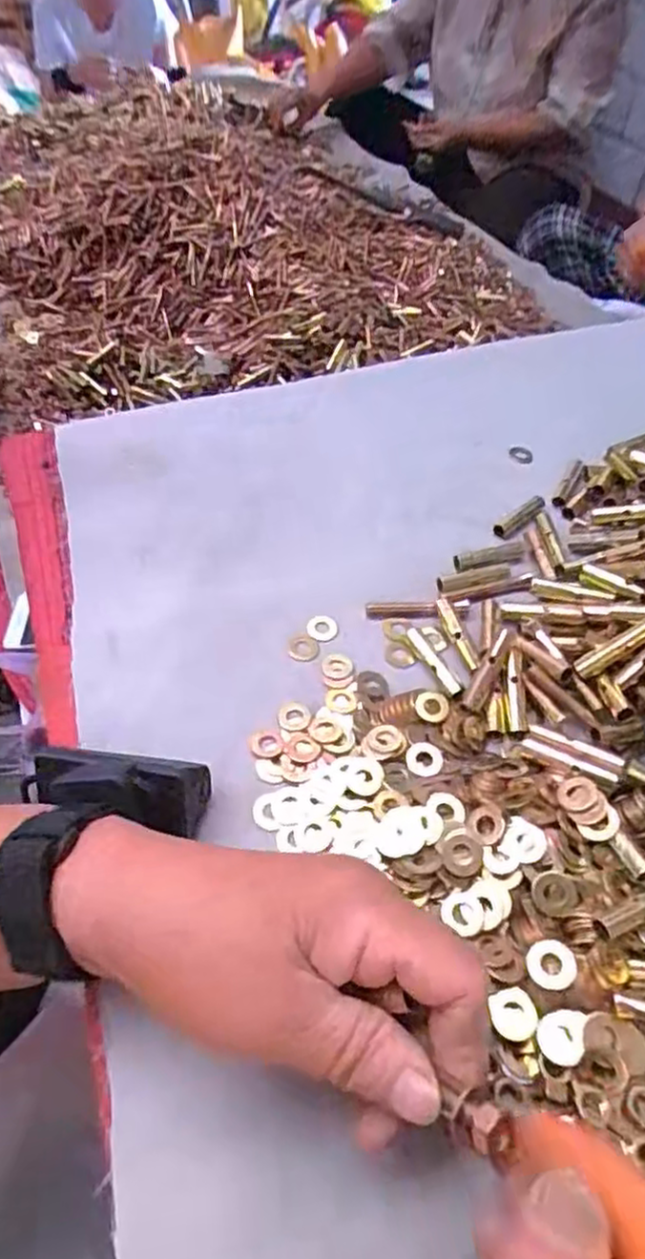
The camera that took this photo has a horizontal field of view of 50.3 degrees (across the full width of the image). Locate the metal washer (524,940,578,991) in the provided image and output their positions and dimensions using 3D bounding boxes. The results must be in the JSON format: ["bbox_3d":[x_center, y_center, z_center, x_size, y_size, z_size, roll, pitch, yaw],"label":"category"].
[{"bbox_3d":[0.085,0.125,0.256,0.018,0.004,0.017,-6,50,10],"label":"metal washer"}]

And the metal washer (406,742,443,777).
[{"bbox_3d":[0.048,0.061,0.322,0.016,0.004,0.020,26,56,20],"label":"metal washer"}]

